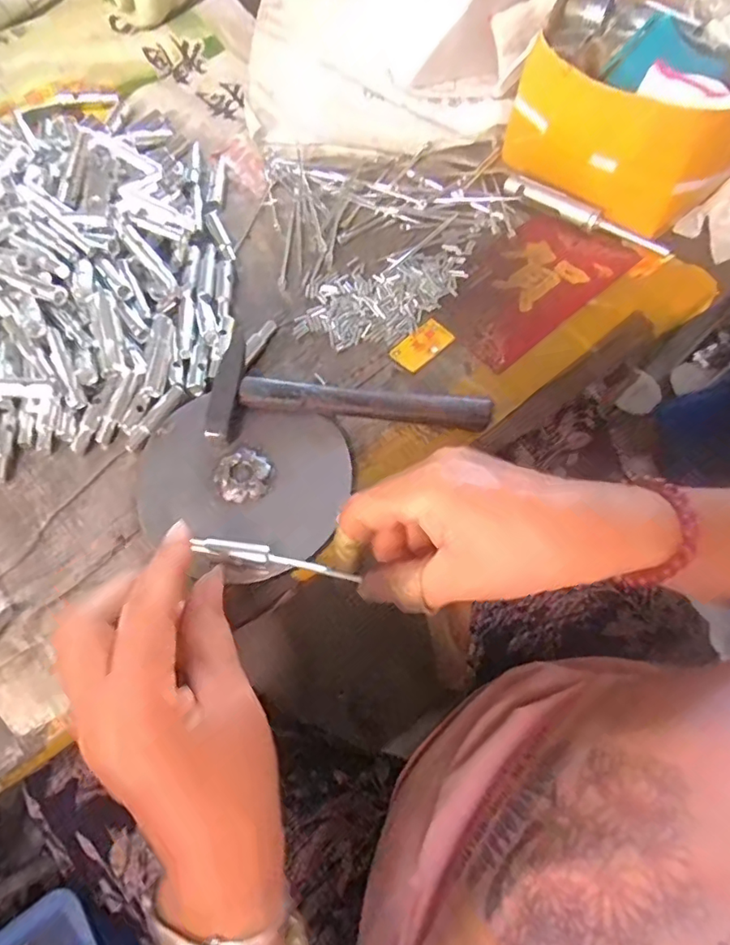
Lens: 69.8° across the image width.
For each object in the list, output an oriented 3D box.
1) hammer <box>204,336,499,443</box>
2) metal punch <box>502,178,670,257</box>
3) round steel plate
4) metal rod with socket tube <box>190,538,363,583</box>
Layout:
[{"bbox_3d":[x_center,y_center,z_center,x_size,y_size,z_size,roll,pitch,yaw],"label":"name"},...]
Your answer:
[{"bbox_3d":[-0.009,-0.049,0.338,0.174,0.020,0.072,0,67,-3],"label":"hammer"},{"bbox_3d":[0.170,-0.200,0.410,0.135,0.015,0.012,33,69,10],"label":"metal punch"},{"bbox_3d":[-0.076,0.006,0.314,0.129,0.016,0.109,9,67,1],"label":"round steel plate"},{"bbox_3d":[-0.048,0.048,0.289,0.090,0.005,0.012,13,65,-3],"label":"metal rod with socket tube"}]

